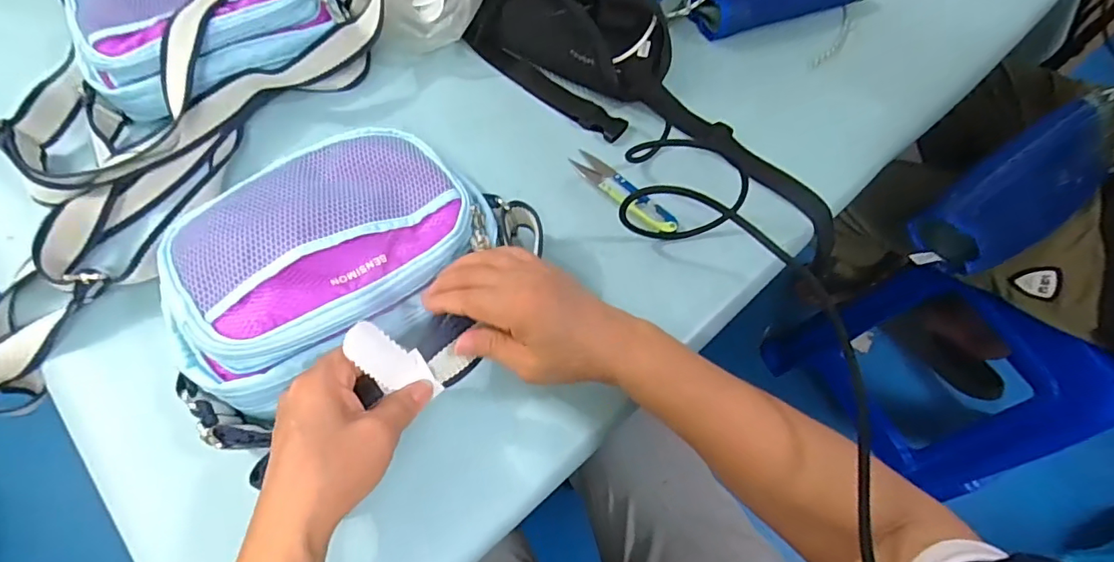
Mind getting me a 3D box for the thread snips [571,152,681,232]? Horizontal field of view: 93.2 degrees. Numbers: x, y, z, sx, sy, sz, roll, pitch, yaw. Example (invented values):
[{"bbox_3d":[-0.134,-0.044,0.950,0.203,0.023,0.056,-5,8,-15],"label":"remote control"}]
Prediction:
[{"bbox_3d":[0.059,-0.080,0.467,0.029,0.012,0.115,-35,68,-20],"label":"thread snips"}]

